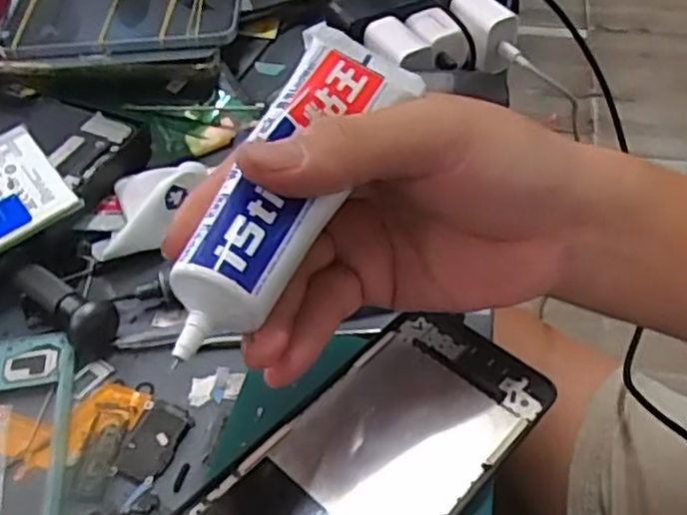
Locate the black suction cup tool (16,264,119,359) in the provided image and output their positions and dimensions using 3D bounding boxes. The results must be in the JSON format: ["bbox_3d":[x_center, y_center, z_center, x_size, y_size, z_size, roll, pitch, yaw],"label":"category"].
[{"bbox_3d":[-0.131,0.022,0.337,0.059,0.021,0.020,32,54,29],"label":"black suction cup tool"}]

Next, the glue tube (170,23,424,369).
[{"bbox_3d":[-0.015,-0.026,0.222,0.036,0.017,0.127,14,57,16],"label":"glue tube"}]

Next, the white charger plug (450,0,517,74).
[{"bbox_3d":[0.095,-0.157,0.487,0.029,0.040,0.043,-20,47,-17],"label":"white charger plug"}]

